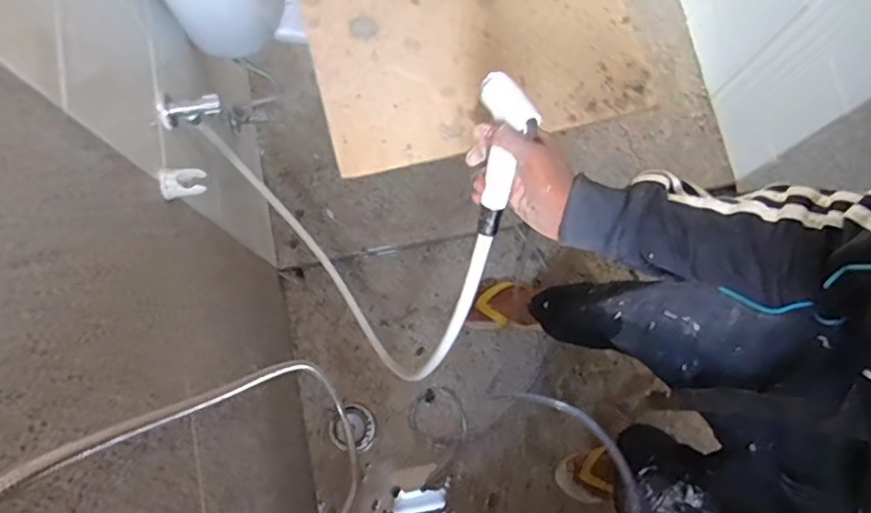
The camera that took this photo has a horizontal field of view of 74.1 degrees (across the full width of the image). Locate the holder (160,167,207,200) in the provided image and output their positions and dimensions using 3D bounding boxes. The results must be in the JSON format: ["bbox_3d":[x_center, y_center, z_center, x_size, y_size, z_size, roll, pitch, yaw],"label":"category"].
[{"bbox_3d":[-0.296,-0.088,0.679,0.046,0.026,0.036,-14,77,-3],"label":"holder"}]

